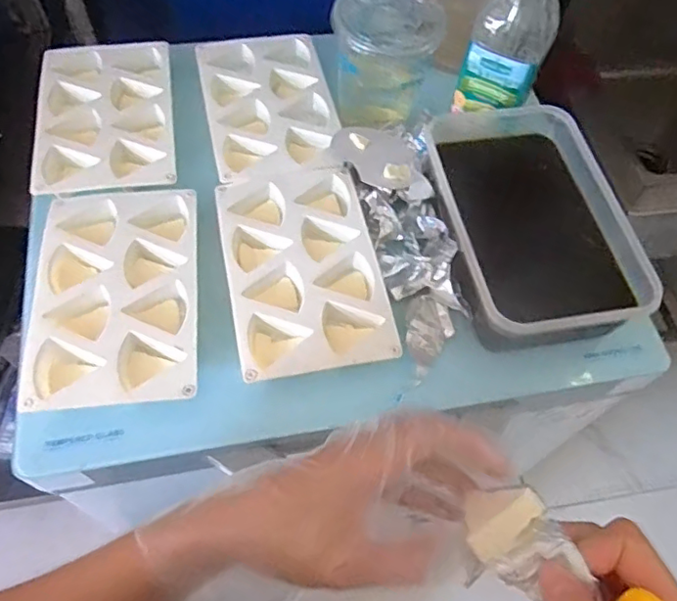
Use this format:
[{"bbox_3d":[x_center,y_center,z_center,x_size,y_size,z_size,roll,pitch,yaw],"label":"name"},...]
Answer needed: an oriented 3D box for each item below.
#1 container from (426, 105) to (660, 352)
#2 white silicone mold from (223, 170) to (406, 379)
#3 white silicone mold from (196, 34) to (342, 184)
[{"bbox_3d":[0.185,-0.095,0.589,0.167,0.049,0.285,-7,60,-8],"label":"container"},{"bbox_3d":[-0.035,-0.035,0.569,0.141,0.030,0.221,-8,61,-9],"label":"white silicone mold"},{"bbox_3d":[-0.081,-0.229,0.678,0.137,0.023,0.232,-10,61,-10],"label":"white silicone mold"}]

